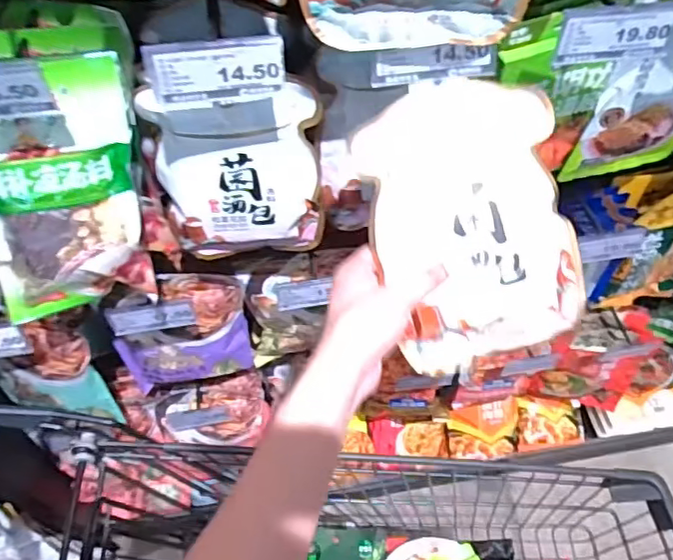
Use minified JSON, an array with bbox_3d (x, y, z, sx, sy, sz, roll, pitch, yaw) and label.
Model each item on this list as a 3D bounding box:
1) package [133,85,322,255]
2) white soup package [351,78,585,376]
[{"bbox_3d":[-0.093,-0.096,0.585,0.152,0.192,0.047,-11,57,-8],"label":"package"},{"bbox_3d":[0.112,-0.046,0.479,0.157,0.024,0.222,-13,95,0],"label":"white soup package"}]

